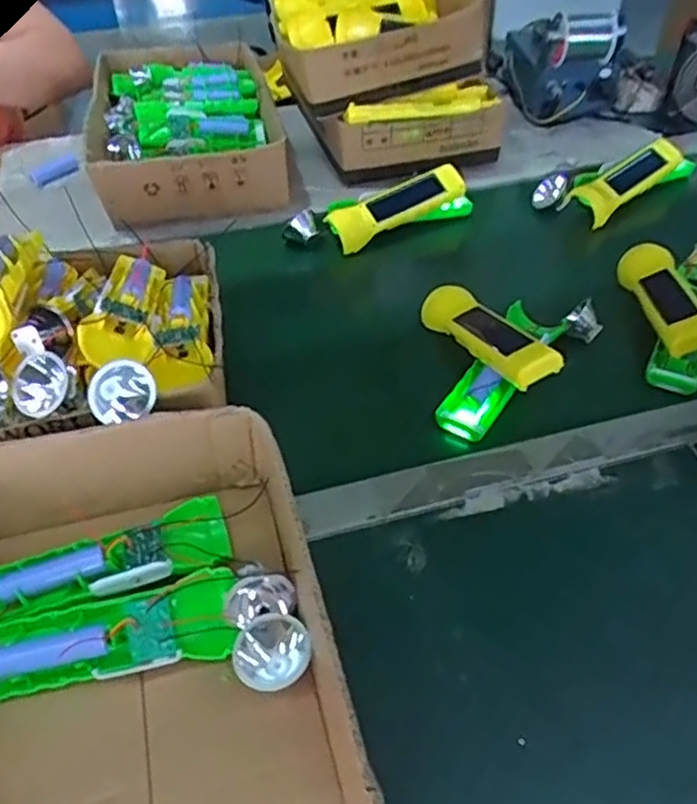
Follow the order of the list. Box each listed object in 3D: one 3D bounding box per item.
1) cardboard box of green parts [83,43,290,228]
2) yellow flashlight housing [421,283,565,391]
[{"bbox_3d":[-0.219,-0.373,0.910,0.220,0.082,0.424,-10,44,-8],"label":"cardboard box of green parts"},{"bbox_3d":[0.119,-0.059,0.586,0.048,0.034,0.163,-15,31,-14],"label":"yellow flashlight housing"}]

